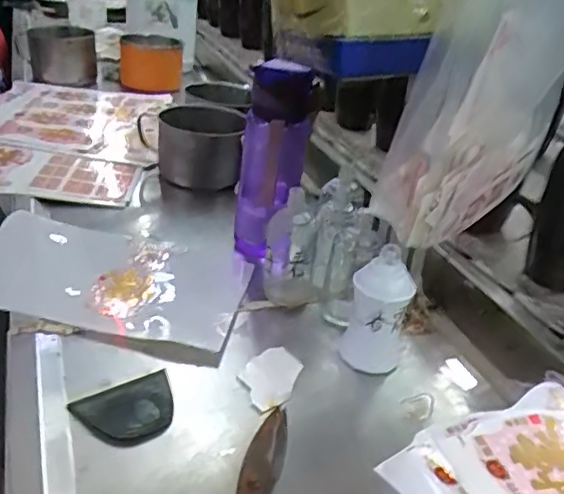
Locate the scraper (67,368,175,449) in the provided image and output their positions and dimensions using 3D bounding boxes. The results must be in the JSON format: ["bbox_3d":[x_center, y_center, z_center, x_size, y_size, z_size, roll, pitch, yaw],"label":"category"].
[{"bbox_3d":[-0.120,0.131,0.466,0.078,0.016,0.060,-18,37,-35],"label":"scraper"}]

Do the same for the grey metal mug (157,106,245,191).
[{"bbox_3d":[-0.122,-0.142,0.849,0.112,0.094,0.126,0,32,-9],"label":"grey metal mug"}]

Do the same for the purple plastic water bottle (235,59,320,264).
[{"bbox_3d":[-0.012,-0.092,0.668,0.079,0.220,0.062,3,31,-5],"label":"purple plastic water bottle"}]

